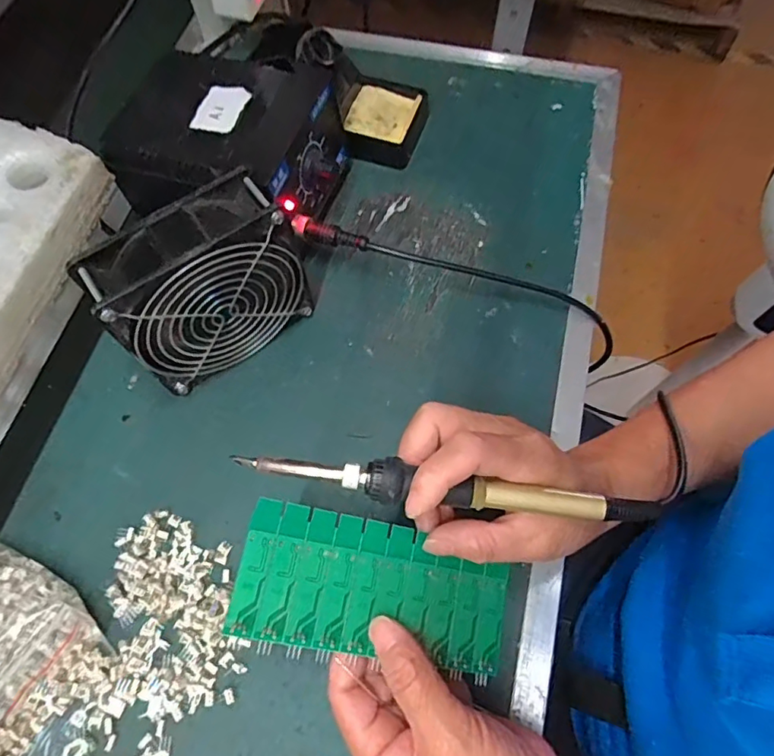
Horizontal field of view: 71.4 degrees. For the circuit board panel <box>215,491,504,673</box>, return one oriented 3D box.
[{"bbox_3d":[-0.003,0.106,0.271,0.139,0.004,0.061,16,71,-13],"label":"circuit board panel"}]

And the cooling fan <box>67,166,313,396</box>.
[{"bbox_3d":[-0.113,-0.053,0.346,0.116,0.122,0.042,-34,70,-13],"label":"cooling fan"}]

